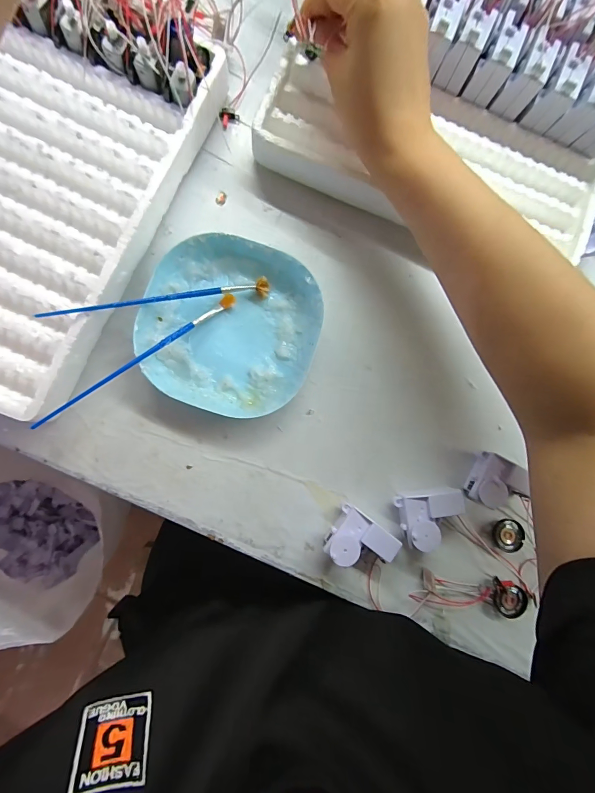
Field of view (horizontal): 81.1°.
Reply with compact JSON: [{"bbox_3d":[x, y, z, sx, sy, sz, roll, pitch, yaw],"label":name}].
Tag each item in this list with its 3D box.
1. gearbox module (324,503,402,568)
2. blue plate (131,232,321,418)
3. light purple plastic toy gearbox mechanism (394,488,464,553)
[{"bbox_3d":[0.047,0.112,0.269,0.049,0.025,0.039,36,83,-2],"label":"gearbox module"},{"bbox_3d":[-0.051,-0.055,0.272,0.129,0.024,0.129,16,84,-4],"label":"blue plate"},{"bbox_3d":[0.104,0.094,0.275,0.049,0.025,0.041,-13,87,-6],"label":"light purple plastic toy gearbox mechanism"}]

